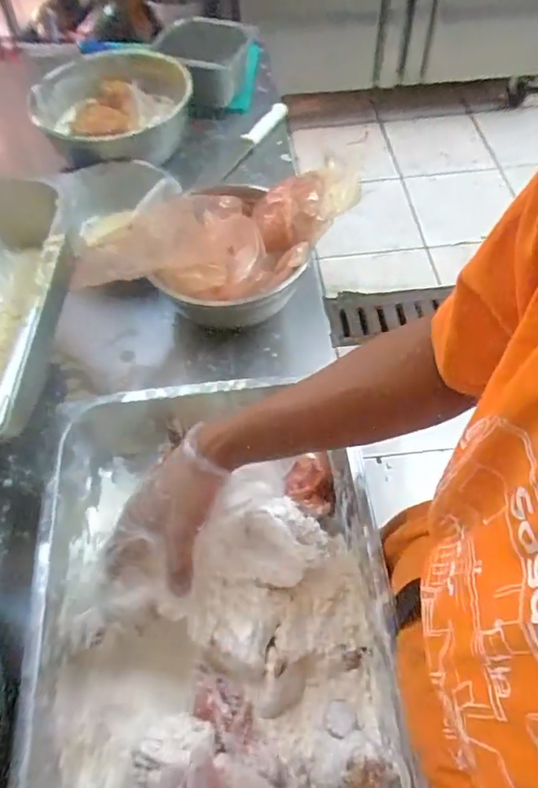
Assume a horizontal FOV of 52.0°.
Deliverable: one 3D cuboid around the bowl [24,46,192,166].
[{"bbox_3d":[-0.283,-0.514,1.002,0.286,0.106,0.281,-11,57,-5],"label":"bowl"}]

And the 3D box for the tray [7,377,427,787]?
[{"bbox_3d":[-0.052,0.234,0.524,0.323,0.112,0.518,-5,57,-1],"label":"tray"}]

